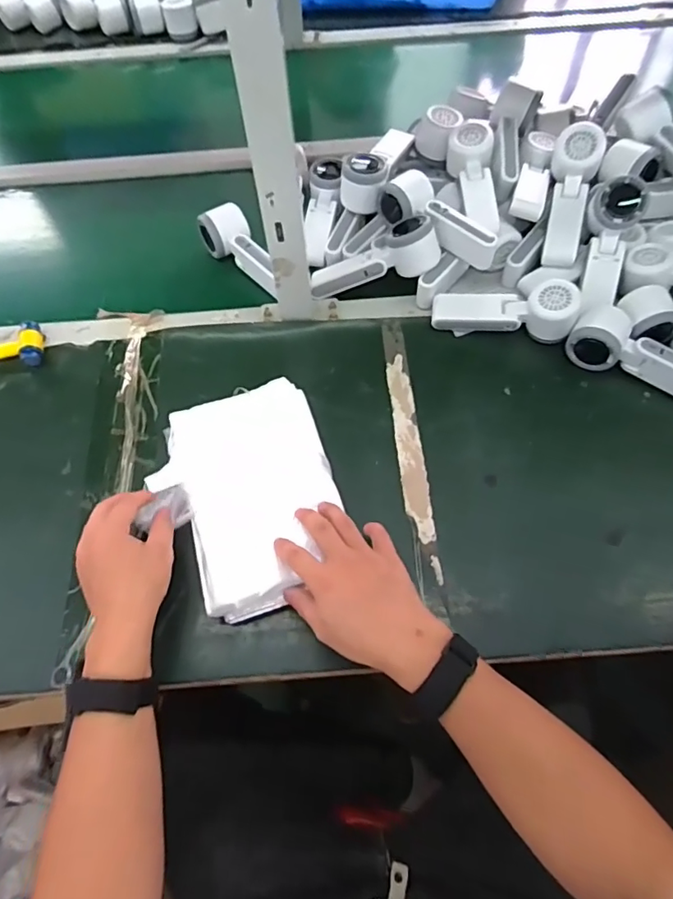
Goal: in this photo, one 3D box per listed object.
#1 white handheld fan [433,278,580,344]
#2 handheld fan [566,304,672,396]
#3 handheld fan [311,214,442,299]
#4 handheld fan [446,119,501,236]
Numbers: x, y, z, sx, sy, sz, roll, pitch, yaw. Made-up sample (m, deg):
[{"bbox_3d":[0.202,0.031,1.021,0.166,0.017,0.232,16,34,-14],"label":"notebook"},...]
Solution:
[{"bbox_3d":[0.200,-0.171,0.629,0.163,0.060,0.061,11,63,7],"label":"white handheld fan"},{"bbox_3d":[0.353,-0.110,0.603,0.167,0.051,0.072,21,65,12],"label":"handheld fan"},{"bbox_3d":[0.042,-0.239,0.653,0.160,0.049,0.071,-18,63,14],"label":"handheld fan"},{"bbox_3d":[0.175,-0.352,0.668,0.052,0.042,0.169,-1,64,1],"label":"handheld fan"}]

